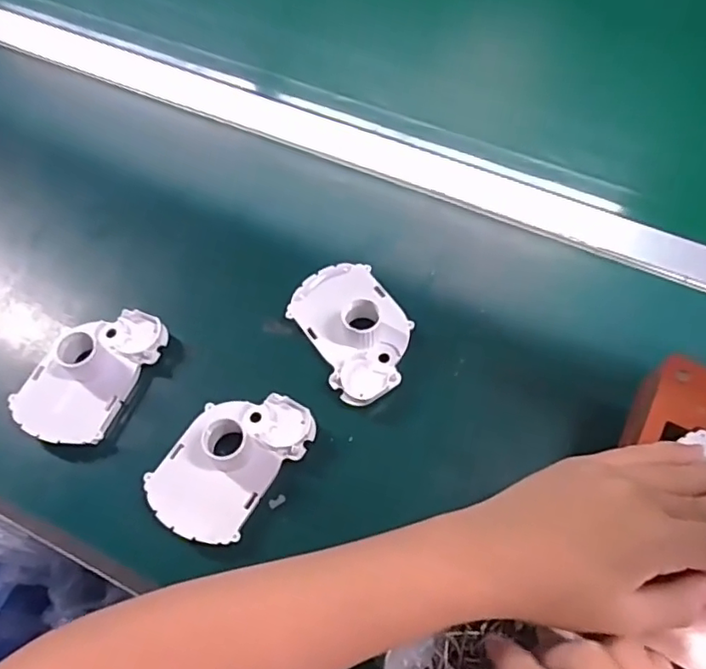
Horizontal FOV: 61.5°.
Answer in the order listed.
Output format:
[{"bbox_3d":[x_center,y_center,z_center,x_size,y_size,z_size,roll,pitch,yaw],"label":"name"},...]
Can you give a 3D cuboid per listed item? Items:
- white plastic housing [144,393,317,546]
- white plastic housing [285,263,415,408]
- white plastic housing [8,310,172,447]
[{"bbox_3d":[-0.078,0.075,0.367,0.069,0.029,0.102,32,67,16],"label":"white plastic housing"},{"bbox_3d":[0.001,-0.008,0.408,0.067,0.029,0.101,-30,66,-14],"label":"white plastic housing"},{"bbox_3d":[-0.180,0.023,0.401,0.066,0.031,0.101,24,65,13],"label":"white plastic housing"}]

